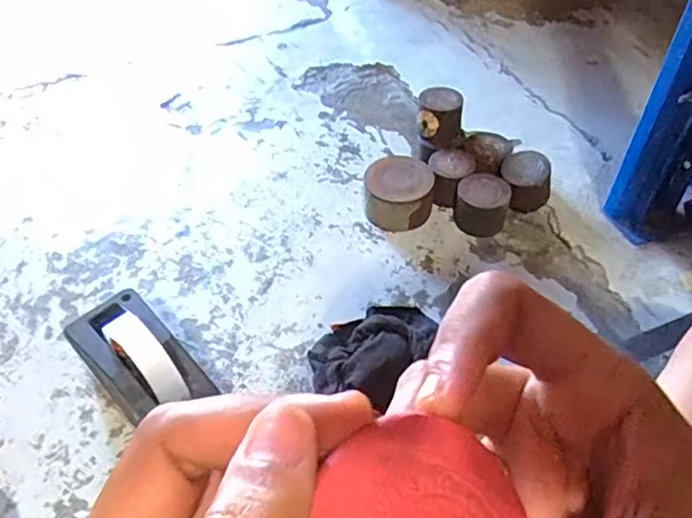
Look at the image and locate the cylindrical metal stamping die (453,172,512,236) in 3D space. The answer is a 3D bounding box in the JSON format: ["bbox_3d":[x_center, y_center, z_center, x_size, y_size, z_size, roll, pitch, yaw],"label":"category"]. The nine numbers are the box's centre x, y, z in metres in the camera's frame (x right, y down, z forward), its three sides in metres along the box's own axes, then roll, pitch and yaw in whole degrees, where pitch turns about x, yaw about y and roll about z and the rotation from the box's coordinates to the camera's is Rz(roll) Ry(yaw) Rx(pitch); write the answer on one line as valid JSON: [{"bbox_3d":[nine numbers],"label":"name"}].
[{"bbox_3d":[0.171,-0.069,0.747,0.068,0.054,0.062,-1,47,1],"label":"cylindrical metal stamping die"}]

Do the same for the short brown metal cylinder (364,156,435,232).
[{"bbox_3d":[0.067,-0.089,0.778,0.094,0.060,0.100,7,48,9],"label":"short brown metal cylinder"}]

